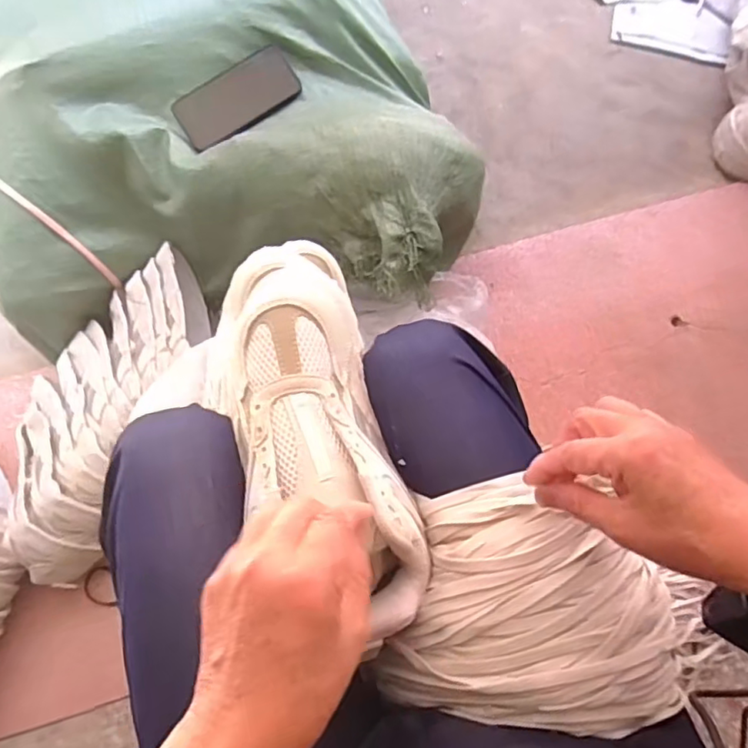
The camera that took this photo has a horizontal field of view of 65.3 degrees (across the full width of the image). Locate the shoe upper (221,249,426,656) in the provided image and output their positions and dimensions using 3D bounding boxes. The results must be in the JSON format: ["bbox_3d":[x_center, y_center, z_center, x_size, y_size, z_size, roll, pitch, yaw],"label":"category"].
[{"bbox_3d":[-0.044,0.022,0.397,0.104,0.082,0.294,-20,70,-7],"label":"shoe upper"}]

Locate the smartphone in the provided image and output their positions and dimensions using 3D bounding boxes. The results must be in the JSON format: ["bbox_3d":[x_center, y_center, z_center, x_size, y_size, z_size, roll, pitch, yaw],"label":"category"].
[{"bbox_3d":[-0.179,-0.361,0.764,0.160,0.011,0.073,-33,103,0],"label":"smartphone"}]

